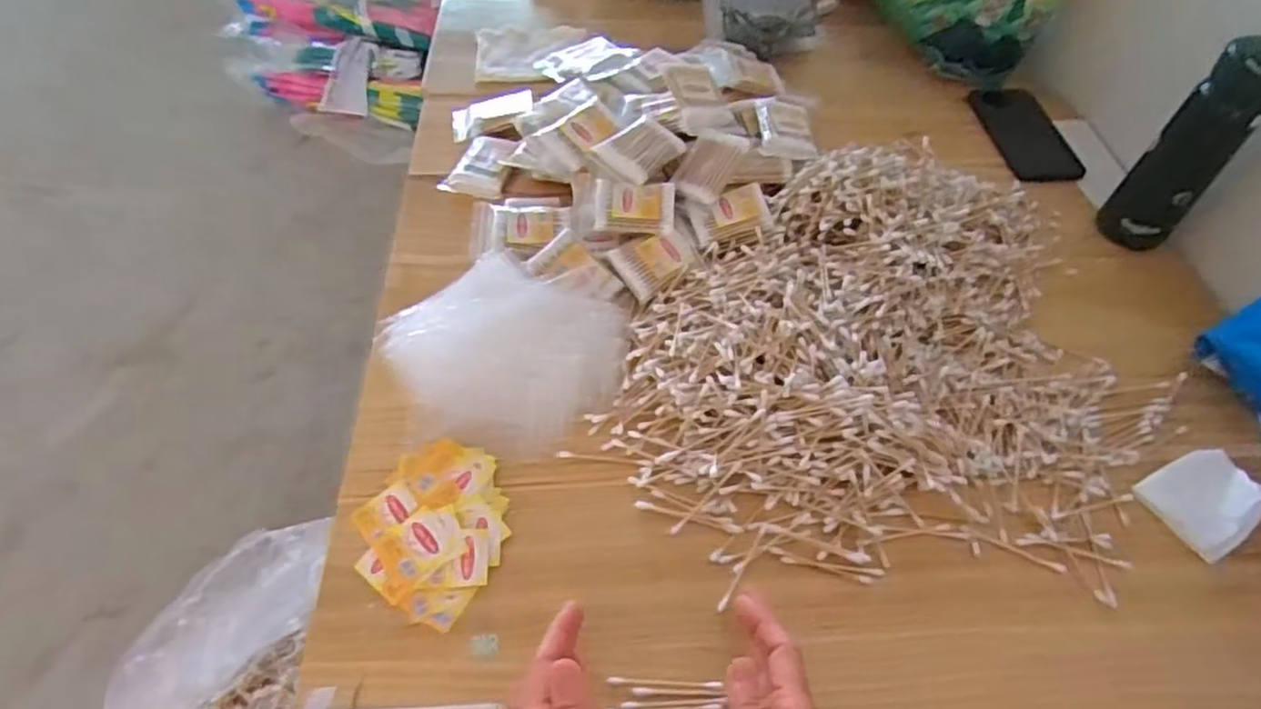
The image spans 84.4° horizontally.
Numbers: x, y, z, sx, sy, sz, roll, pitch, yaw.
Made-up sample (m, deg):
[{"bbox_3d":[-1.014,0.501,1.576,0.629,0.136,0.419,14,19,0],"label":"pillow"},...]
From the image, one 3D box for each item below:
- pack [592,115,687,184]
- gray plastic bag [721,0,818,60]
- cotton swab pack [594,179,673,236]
[{"bbox_3d":[0.011,-0.205,0.678,0.063,0.021,0.078,37,58,23],"label":"pack"},{"bbox_3d":[0.171,-0.426,0.853,0.119,0.123,0.095,8,52,3],"label":"gray plastic bag"},{"bbox_3d":[0.004,-0.140,0.655,0.074,0.013,0.050,3,82,0],"label":"cotton swab pack"}]

